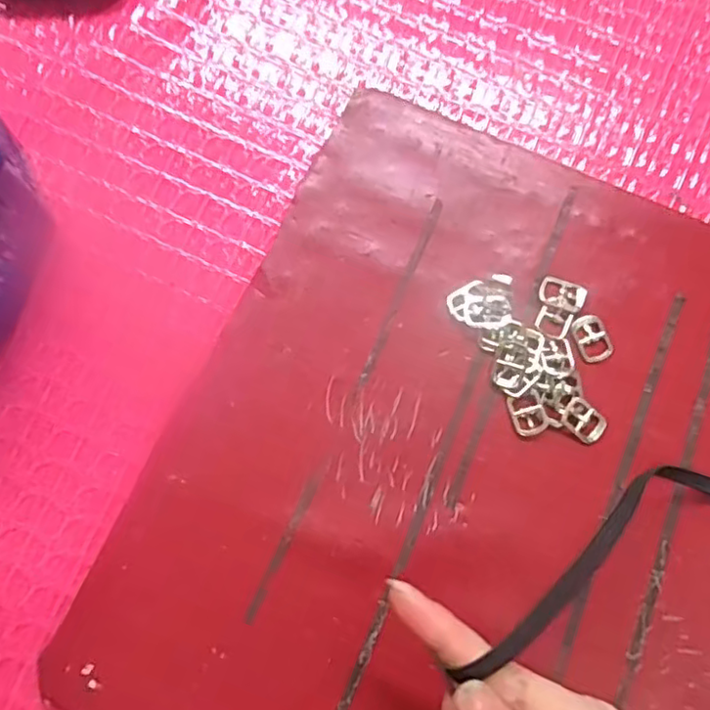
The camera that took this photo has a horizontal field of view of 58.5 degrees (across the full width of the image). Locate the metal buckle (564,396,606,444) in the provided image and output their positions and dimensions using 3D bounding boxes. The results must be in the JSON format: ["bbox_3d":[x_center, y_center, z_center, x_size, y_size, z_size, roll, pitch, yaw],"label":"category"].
[{"bbox_3d":[0.099,0.028,0.274,0.019,0.004,0.015,41,83,8],"label":"metal buckle"}]

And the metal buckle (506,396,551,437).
[{"bbox_3d":[0.075,0.025,0.275,0.015,0.004,0.018,-16,80,-1],"label":"metal buckle"}]

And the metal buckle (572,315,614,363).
[{"bbox_3d":[0.105,-0.007,0.280,0.015,0.004,0.021,-17,80,-2],"label":"metal buckle"}]

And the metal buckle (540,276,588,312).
[{"bbox_3d":[0.093,-0.028,0.282,0.020,0.004,0.014,21,81,5],"label":"metal buckle"}]

